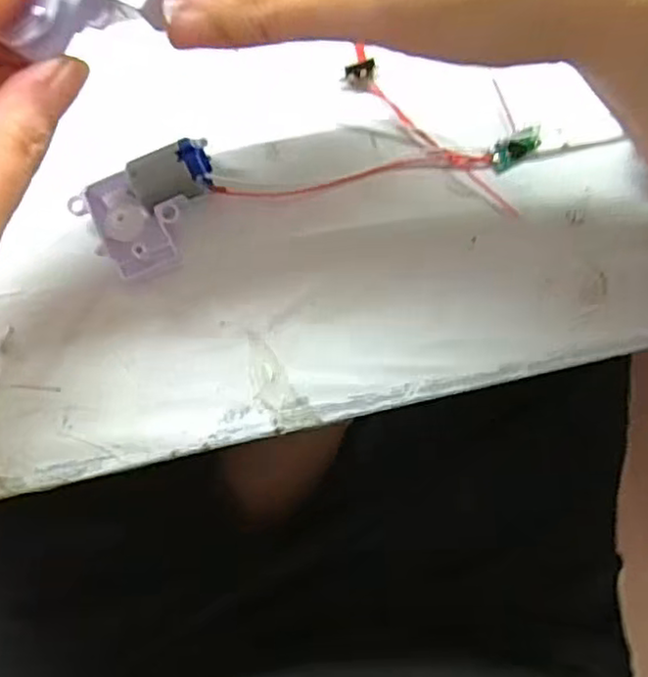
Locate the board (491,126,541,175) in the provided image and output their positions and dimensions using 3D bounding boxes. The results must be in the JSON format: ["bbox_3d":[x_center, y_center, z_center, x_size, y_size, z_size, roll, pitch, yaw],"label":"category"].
[{"bbox_3d":[0.070,-0.069,0.242,0.020,0.004,0.009,-34,86,-3],"label":"board"}]

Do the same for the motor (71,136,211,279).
[{"bbox_3d":[-0.060,-0.044,0.233,0.049,0.019,0.033,-21,85,-2],"label":"motor"}]

